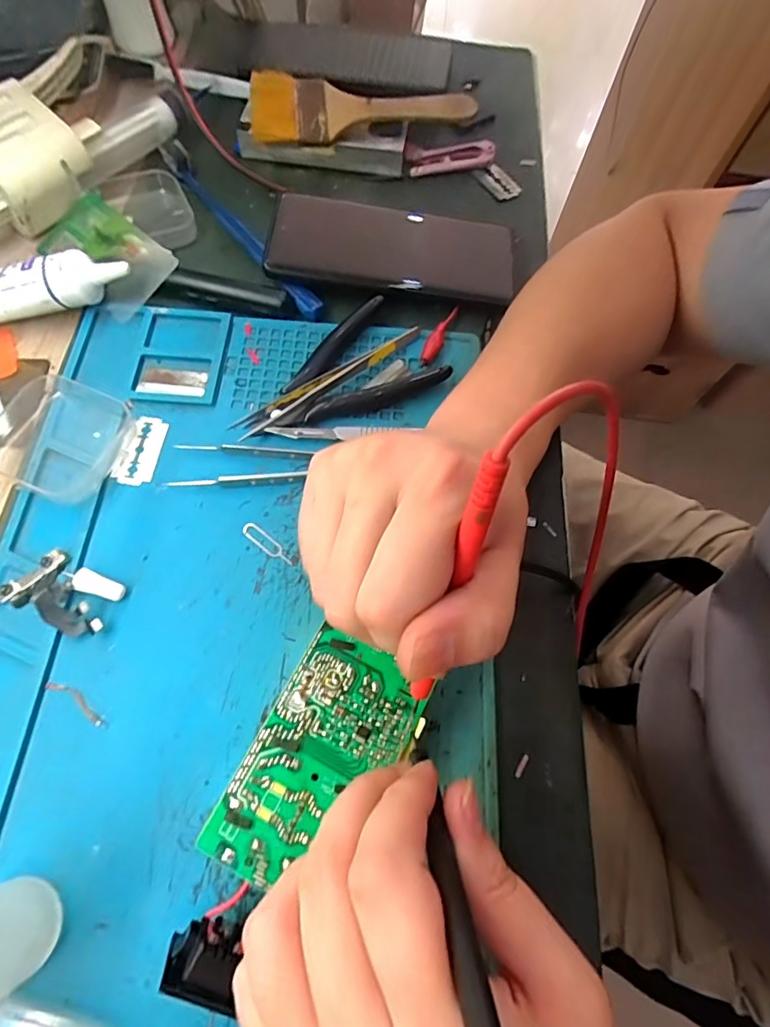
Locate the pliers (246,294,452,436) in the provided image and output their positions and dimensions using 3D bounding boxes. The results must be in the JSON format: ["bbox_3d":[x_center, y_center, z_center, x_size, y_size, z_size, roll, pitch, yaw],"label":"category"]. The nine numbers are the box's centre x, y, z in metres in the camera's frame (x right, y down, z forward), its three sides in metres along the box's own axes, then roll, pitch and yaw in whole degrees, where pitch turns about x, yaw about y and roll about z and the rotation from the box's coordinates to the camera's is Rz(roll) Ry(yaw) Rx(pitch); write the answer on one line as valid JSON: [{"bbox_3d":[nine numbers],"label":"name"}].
[{"bbox_3d":[-0.026,-0.078,0.303,0.111,0.011,0.070,-37,73,-17],"label":"pliers"}]

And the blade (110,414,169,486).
[{"bbox_3d":[-0.136,-0.036,0.285,0.022,0.004,0.042,8,66,0],"label":"blade"}]

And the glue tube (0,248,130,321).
[{"bbox_3d":[-0.209,-0.132,0.306,0.110,0.035,0.030,-5,67,-6],"label":"glue tube"}]

